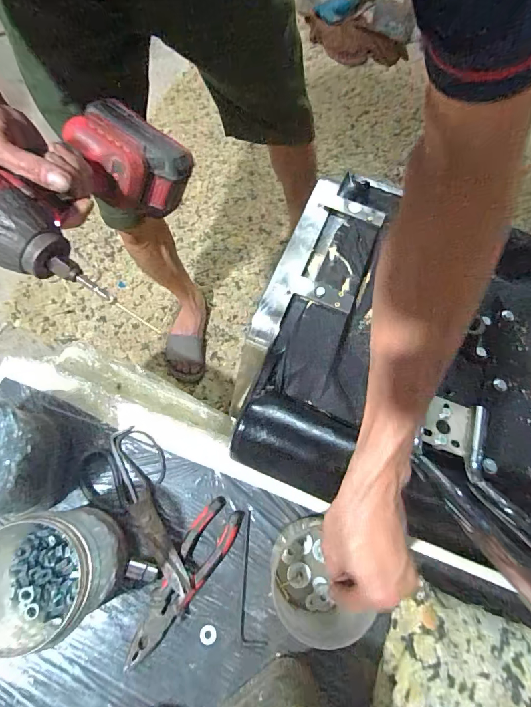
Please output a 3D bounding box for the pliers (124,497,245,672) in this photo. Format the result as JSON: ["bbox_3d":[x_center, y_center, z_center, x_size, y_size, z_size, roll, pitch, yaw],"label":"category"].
[{"bbox_3d":[-0.101,0.275,0.464,0.055,0.015,0.197,34,71,9],"label":"pliers"}]

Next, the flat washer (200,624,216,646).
[{"bbox_3d":[-0.069,0.338,0.455,0.019,0.004,0.021,-4,71,-4],"label":"flat washer"}]

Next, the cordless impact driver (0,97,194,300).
[{"bbox_3d":[-0.164,-0.161,0.351,0.139,0.093,0.244,20,35,5],"label":"cordless impact driver"}]

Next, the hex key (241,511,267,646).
[{"bbox_3d":[-0.022,0.282,0.481,0.026,0.004,0.147,-5,71,-4],"label":"hex key"}]

